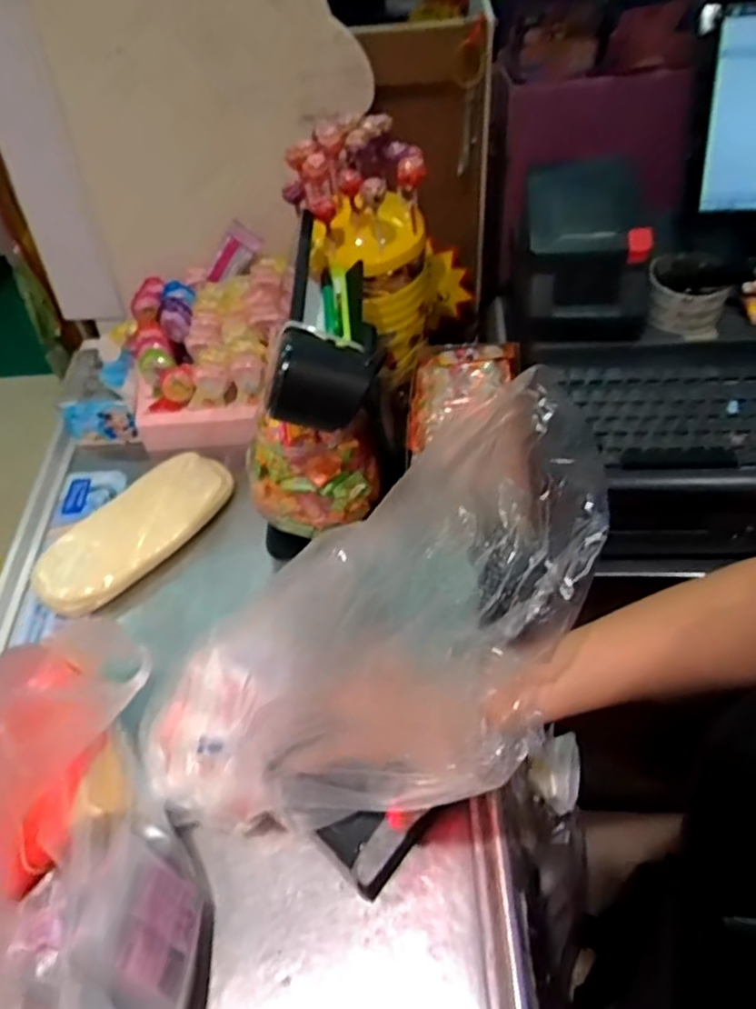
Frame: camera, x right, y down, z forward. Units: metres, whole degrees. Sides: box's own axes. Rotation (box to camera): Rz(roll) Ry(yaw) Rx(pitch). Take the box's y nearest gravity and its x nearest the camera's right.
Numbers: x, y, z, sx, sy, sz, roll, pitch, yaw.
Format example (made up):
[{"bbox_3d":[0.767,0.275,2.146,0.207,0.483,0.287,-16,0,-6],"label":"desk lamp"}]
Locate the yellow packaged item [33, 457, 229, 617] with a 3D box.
[{"bbox_3d":[-0.277,0.027,0.792,0.097,0.026,0.236,32,60,26],"label":"yellow packaged item"}]

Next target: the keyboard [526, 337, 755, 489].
[{"bbox_3d":[0.363,-0.094,0.685,0.371,0.040,0.167,0,51,5],"label":"keyboard"}]

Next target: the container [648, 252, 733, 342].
[{"bbox_3d":[0.321,-0.221,0.729,0.081,0.053,0.084,12,53,14],"label":"container"}]

